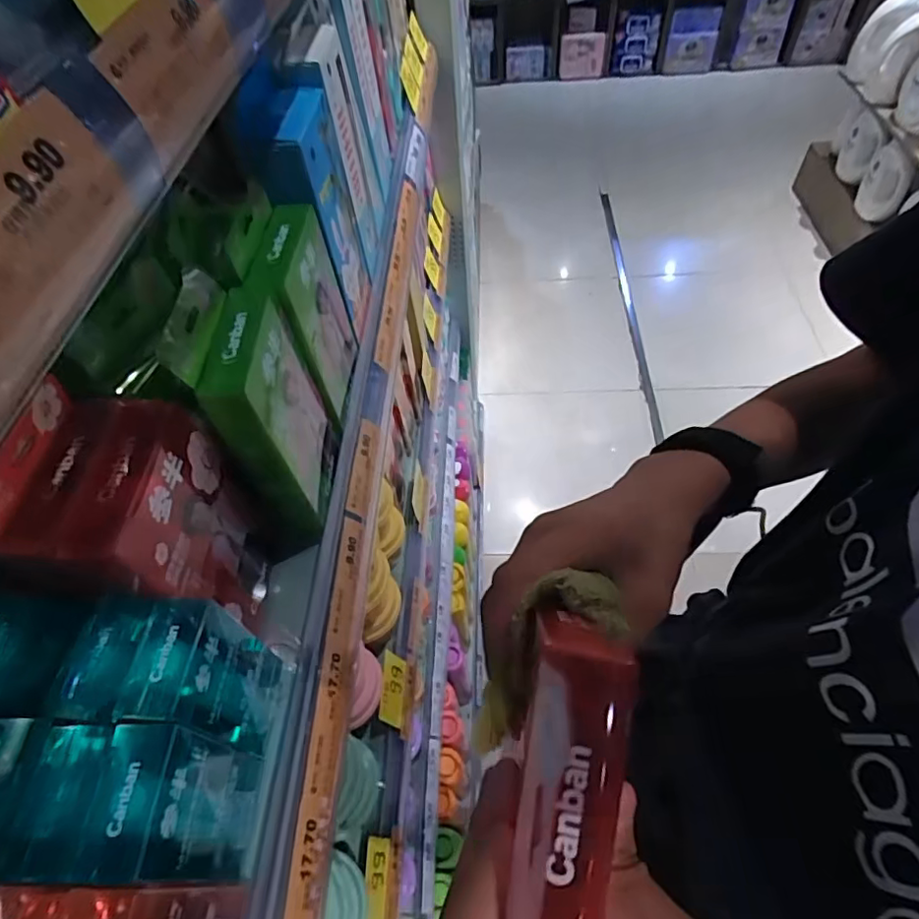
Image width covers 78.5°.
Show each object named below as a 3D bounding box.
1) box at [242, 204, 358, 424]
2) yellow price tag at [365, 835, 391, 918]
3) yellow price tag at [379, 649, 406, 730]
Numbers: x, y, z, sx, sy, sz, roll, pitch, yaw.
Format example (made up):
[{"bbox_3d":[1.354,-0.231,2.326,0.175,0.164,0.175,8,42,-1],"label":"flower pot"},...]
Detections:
[{"bbox_3d":[-0.108,-0.099,0.405,0.028,0.131,0.091,0,55,4],"label":"box"},{"bbox_3d":[-0.076,0.389,0.515,0.008,0.030,0.072,-28,46,39],"label":"yellow price tag"},{"bbox_3d":[-0.072,0.248,0.612,0.006,0.048,0.071,-14,52,23],"label":"yellow price tag"}]

